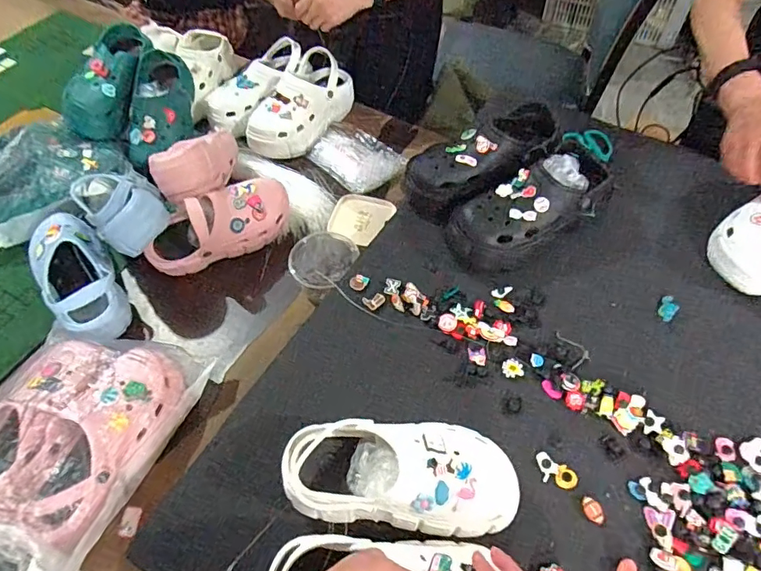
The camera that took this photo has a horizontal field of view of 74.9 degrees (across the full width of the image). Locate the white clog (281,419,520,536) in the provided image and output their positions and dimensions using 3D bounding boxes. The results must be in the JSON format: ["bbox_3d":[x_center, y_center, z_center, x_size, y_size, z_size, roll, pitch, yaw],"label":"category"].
[{"bbox_3d":[0.023,0.202,0.540,0.244,0.111,0.103,3,56,5],"label":"white clog"}]

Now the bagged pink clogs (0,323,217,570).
[{"bbox_3d":[-0.429,0.195,0.675,0.251,0.099,0.328,18,59,14],"label":"bagged pink clogs"}]

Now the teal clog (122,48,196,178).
[{"bbox_3d":[-0.440,-0.351,0.993,0.093,0.107,0.265,5,71,6],"label":"teal clog"}]

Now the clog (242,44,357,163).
[{"bbox_3d":[-0.171,-0.377,1.049,0.124,0.106,0.248,22,60,16],"label":"clog"}]

